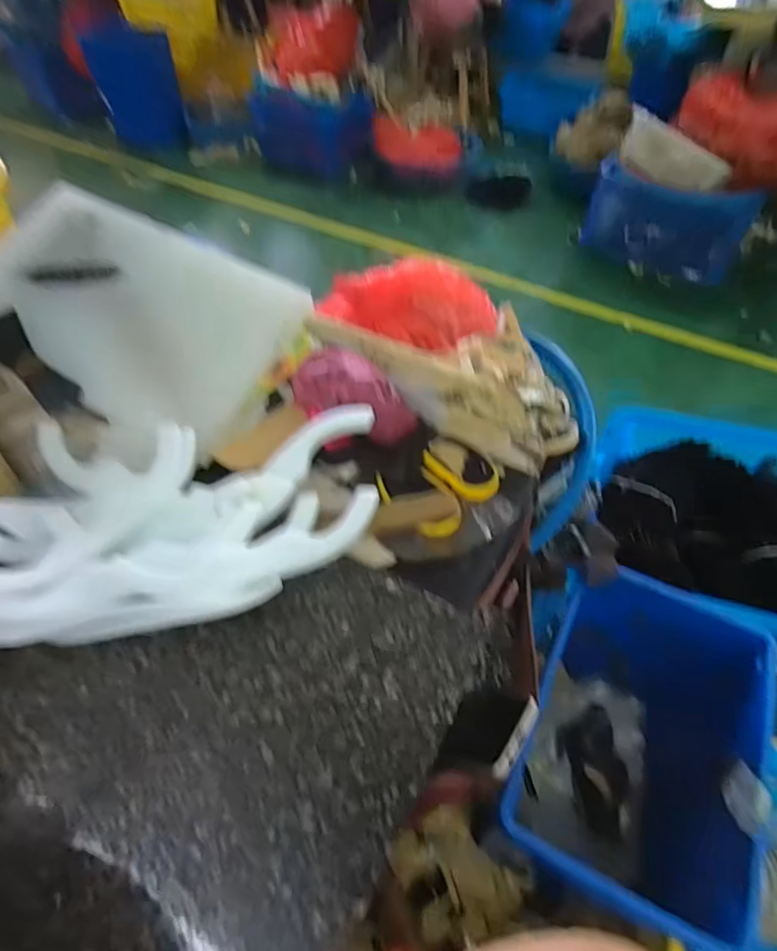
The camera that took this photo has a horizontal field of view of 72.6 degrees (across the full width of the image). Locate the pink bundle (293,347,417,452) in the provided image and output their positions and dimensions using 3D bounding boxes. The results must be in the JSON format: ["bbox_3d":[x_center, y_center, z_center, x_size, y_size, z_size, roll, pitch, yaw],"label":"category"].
[{"bbox_3d":[-0.039,-0.071,0.504,0.094,0.067,0.102,-32,58,-23],"label":"pink bundle"}]

